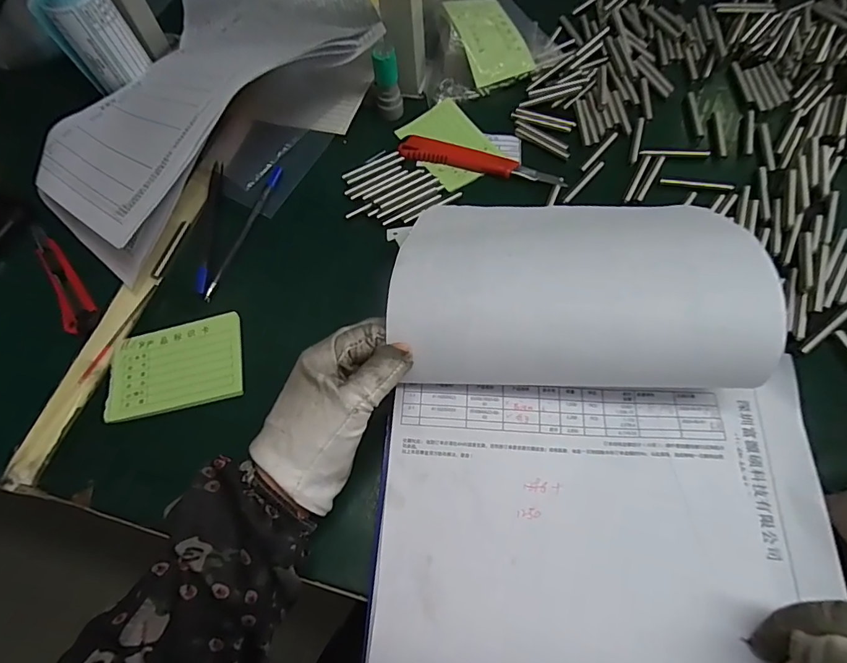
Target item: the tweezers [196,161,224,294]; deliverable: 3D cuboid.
[{"bbox_3d":[-0.188,-0.096,0.400,0.014,0.004,0.144,-6,64,0],"label":"tweezers"}]

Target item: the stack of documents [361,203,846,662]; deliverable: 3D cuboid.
[{"bbox_3d":[0.098,0.065,0.248,0.242,0.077,0.309,3,65,5],"label":"stack of documents"}]

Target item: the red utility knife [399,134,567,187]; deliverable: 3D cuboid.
[{"bbox_3d":[0.051,-0.154,0.411,0.149,0.005,0.024,16,67,11],"label":"red utility knife"}]

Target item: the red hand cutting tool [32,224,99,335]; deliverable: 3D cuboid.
[{"bbox_3d":[-0.304,-0.048,0.379,0.024,0.014,0.133,-38,66,-14],"label":"red hand cutting tool"}]

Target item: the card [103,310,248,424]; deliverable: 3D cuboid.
[{"bbox_3d":[-0.186,0.026,0.345,0.097,0.007,0.068,-12,65,-3],"label":"card"}]

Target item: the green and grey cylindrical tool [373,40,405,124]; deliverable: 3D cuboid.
[{"bbox_3d":[-0.032,-0.227,0.417,0.022,0.063,0.018,-9,64,-1],"label":"green and grey cylindrical tool"}]

